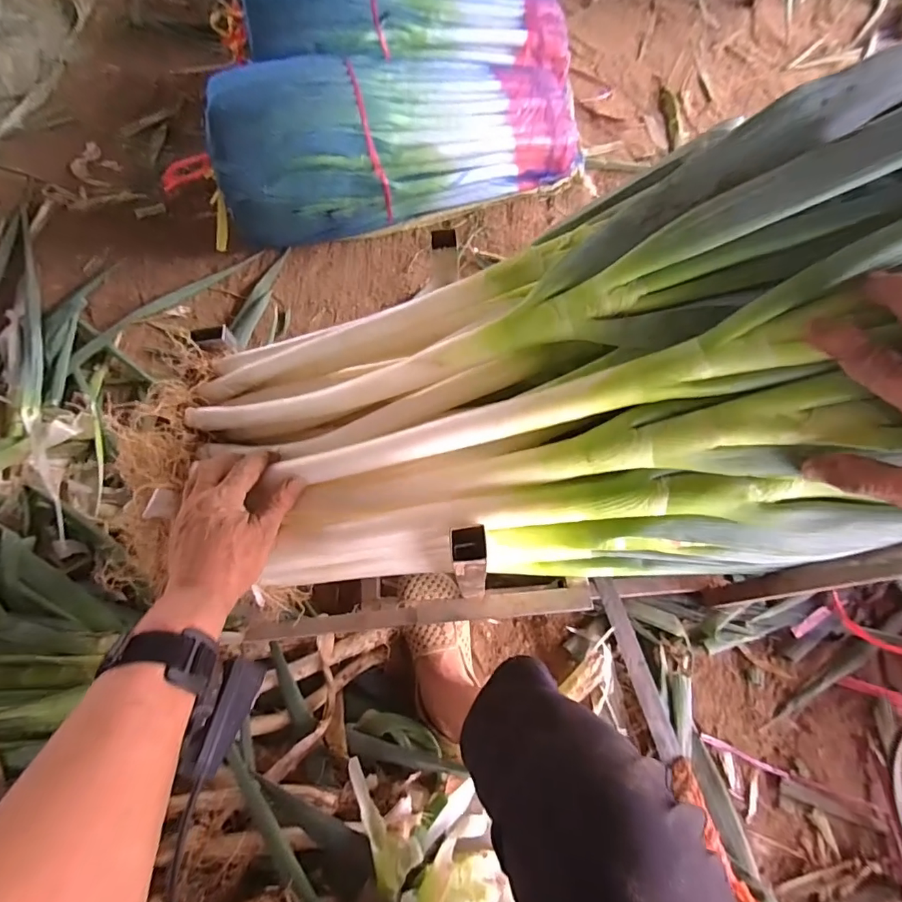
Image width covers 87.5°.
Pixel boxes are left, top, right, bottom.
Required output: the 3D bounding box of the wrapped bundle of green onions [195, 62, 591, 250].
[{"bbox_3d":[-0.090,-0.615,0.920,0.736,0.238,0.217,-20,69,-7],"label":"wrapped bundle of green onions"}]

